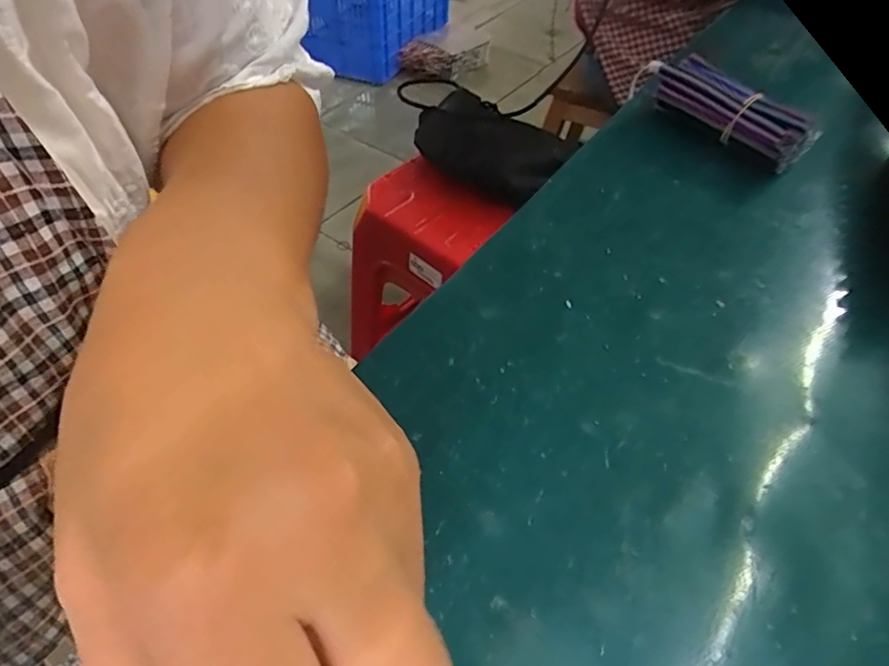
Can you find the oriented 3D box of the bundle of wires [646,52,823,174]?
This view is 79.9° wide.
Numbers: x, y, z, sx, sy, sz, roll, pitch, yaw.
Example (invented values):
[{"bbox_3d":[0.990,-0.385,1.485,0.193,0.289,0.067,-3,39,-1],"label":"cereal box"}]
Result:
[{"bbox_3d":[0.191,-0.159,0.362,0.033,0.041,0.124,-23,55,-19],"label":"bundle of wires"}]

